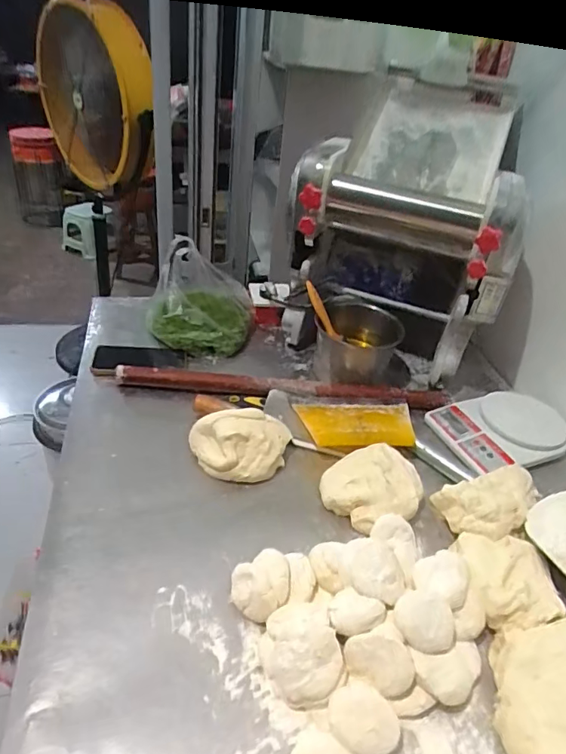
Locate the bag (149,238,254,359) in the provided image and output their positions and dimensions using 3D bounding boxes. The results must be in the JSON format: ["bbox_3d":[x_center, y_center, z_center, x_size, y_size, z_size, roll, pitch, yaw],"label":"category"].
[{"bbox_3d":[-0.151,-0.165,0.933,0.189,0.163,0.178,0,37,-8],"label":"bag"}]

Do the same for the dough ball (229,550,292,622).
[{"bbox_3d":[-0.021,0.231,0.545,0.065,0.038,0.060,4,37,-3],"label":"dough ball"}]

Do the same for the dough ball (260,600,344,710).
[{"bbox_3d":[0.017,0.269,0.488,0.070,0.059,0.090,-6,38,-15],"label":"dough ball"}]

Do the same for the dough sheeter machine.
[{"bbox_3d":[0.236,-0.303,0.913,0.350,0.366,0.406,16,37,12],"label":"dough sheeter machine"}]

